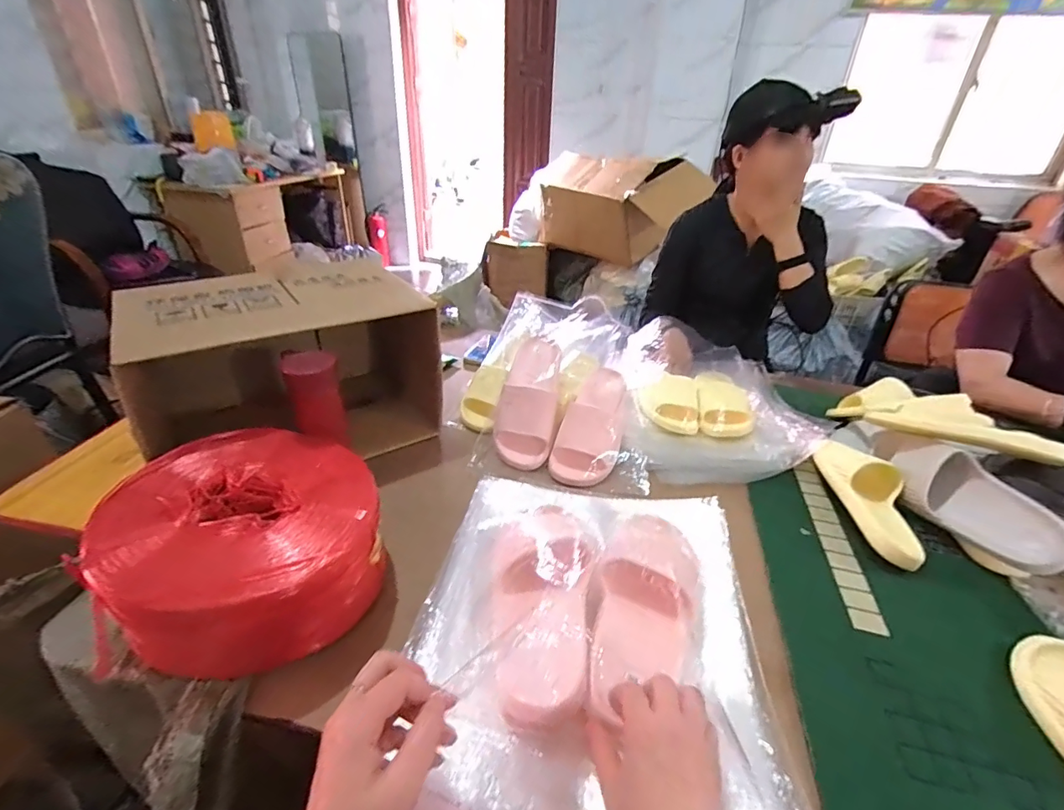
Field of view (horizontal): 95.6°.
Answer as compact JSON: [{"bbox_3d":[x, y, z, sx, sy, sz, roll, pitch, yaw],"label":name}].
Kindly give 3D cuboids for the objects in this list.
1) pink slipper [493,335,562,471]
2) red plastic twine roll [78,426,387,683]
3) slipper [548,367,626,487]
[{"bbox_3d":[-0.006,-0.019,0.822,0.097,0.068,0.243,6,65,5],"label":"pink slipper"},{"bbox_3d":[-0.316,0.156,0.554,0.255,0.134,0.262,2,32,-1],"label":"red plastic twine roll"},{"bbox_3d":[0.107,0.031,0.822,0.105,0.072,0.232,14,56,18],"label":"slipper"}]

